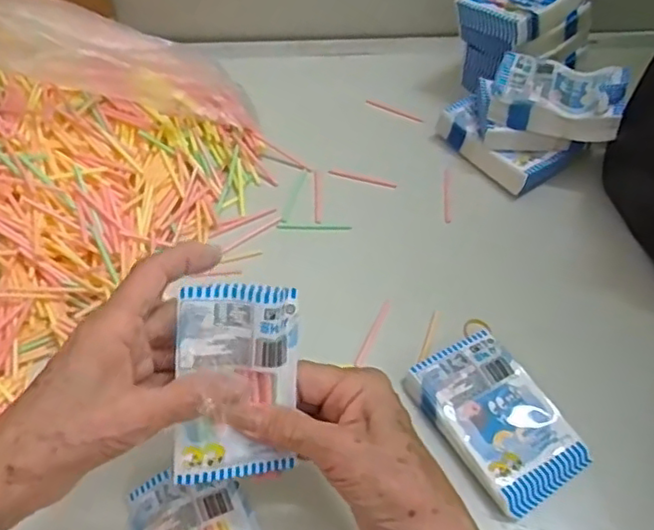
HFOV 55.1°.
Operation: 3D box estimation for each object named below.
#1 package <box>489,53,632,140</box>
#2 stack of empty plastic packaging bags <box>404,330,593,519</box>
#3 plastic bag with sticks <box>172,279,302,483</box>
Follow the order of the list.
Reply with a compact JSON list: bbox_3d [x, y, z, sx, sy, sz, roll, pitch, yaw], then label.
[{"bbox_3d":[0.197,-0.148,0.535,0.104,0.037,0.070,13,55,11],"label":"package"},{"bbox_3d":[0.112,0.102,0.419,0.072,0.018,0.111,-28,57,-18],"label":"stack of empty plastic packaging bags"},{"bbox_3d":[-0.046,0.062,0.323,0.061,0.103,0.013,-1,10,-14],"label":"plastic bag with sticks"}]

